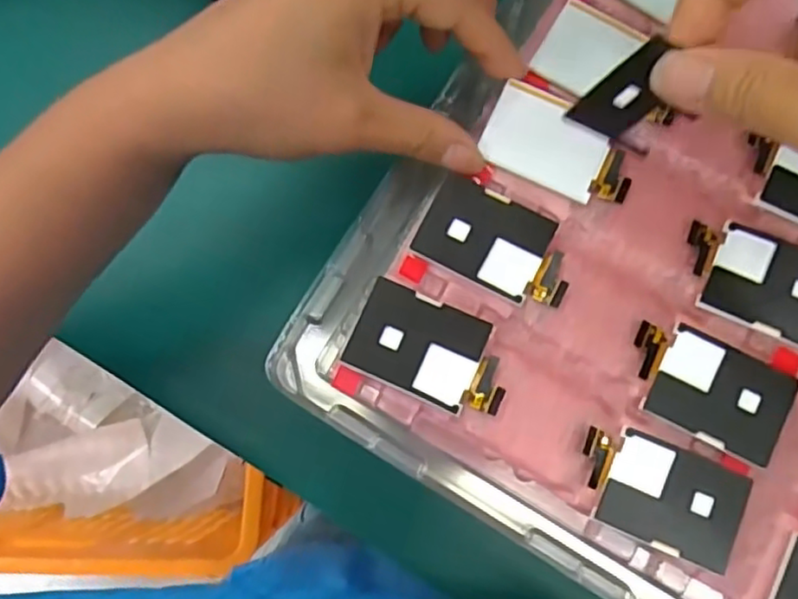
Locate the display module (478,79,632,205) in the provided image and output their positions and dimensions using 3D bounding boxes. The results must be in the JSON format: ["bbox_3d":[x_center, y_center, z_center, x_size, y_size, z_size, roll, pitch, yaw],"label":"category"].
[{"bbox_3d":[0.061,-0.059,0.255,0.056,0.004,0.035,23,80,3],"label":"display module"}]

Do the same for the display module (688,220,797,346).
[{"bbox_3d":[0.132,-0.007,0.246,0.055,0.009,0.036,23,81,4],"label":"display module"}]

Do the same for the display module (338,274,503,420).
[{"bbox_3d":[0.012,0.019,0.243,0.057,0.005,0.034,23,81,4],"label":"display module"}]

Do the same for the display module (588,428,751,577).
[{"bbox_3d":[0.090,0.067,0.235,0.056,0.007,0.034,21,81,4],"label":"display module"}]

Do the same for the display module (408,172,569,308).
[{"bbox_3d":[0.037,-0.020,0.250,0.057,0.006,0.034,26,81,5],"label":"display module"}]

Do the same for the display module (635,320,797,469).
[{"bbox_3d":[0.110,0.031,0.241,0.056,0.006,0.035,25,81,5],"label":"display module"}]

